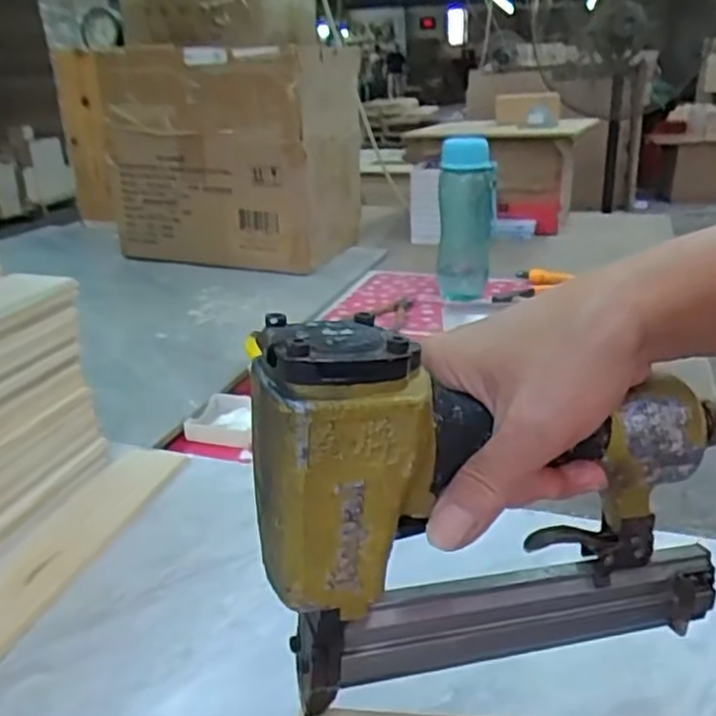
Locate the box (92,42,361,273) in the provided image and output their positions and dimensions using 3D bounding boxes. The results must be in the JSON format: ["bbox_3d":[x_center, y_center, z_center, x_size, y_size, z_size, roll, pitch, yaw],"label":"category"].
[{"bbox_3d":[-0.221,-0.361,1.278,0.385,0.351,0.277,5,23,17],"label":"box"}]

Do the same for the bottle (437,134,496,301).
[{"bbox_3d":[0.160,-0.204,1.053,0.084,0.230,0.078,5,23,11],"label":"bottle"}]

